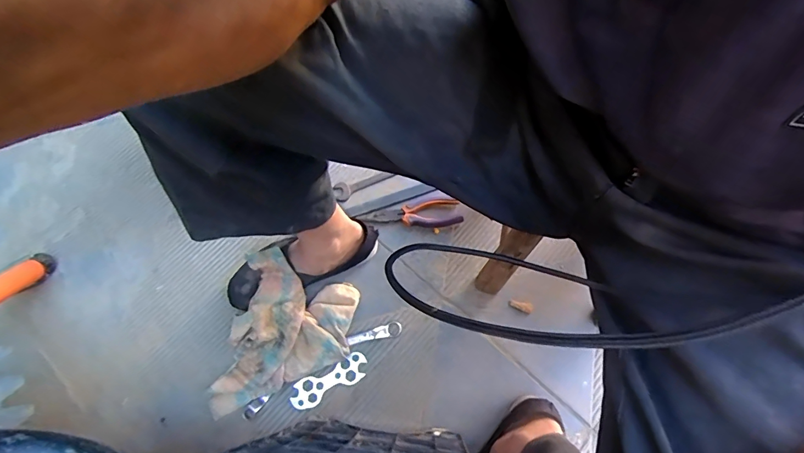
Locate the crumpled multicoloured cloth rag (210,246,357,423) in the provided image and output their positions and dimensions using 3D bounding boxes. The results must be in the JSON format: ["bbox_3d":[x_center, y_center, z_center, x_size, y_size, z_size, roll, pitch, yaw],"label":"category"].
[{"bbox_3d":[-0.180,0.177,0.644,0.185,0.095,0.245,15,70,4],"label":"crumpled multicoloured cloth rag"}]

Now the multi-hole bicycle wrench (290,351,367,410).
[{"bbox_3d":[-0.115,0.243,0.666,0.129,0.008,0.044,-28,80,-8],"label":"multi-hole bicycle wrench"}]

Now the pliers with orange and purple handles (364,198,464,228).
[{"bbox_3d":[0.021,-0.017,0.746,0.162,0.012,0.053,-9,70,-5],"label":"pliers with orange and purple handles"}]

